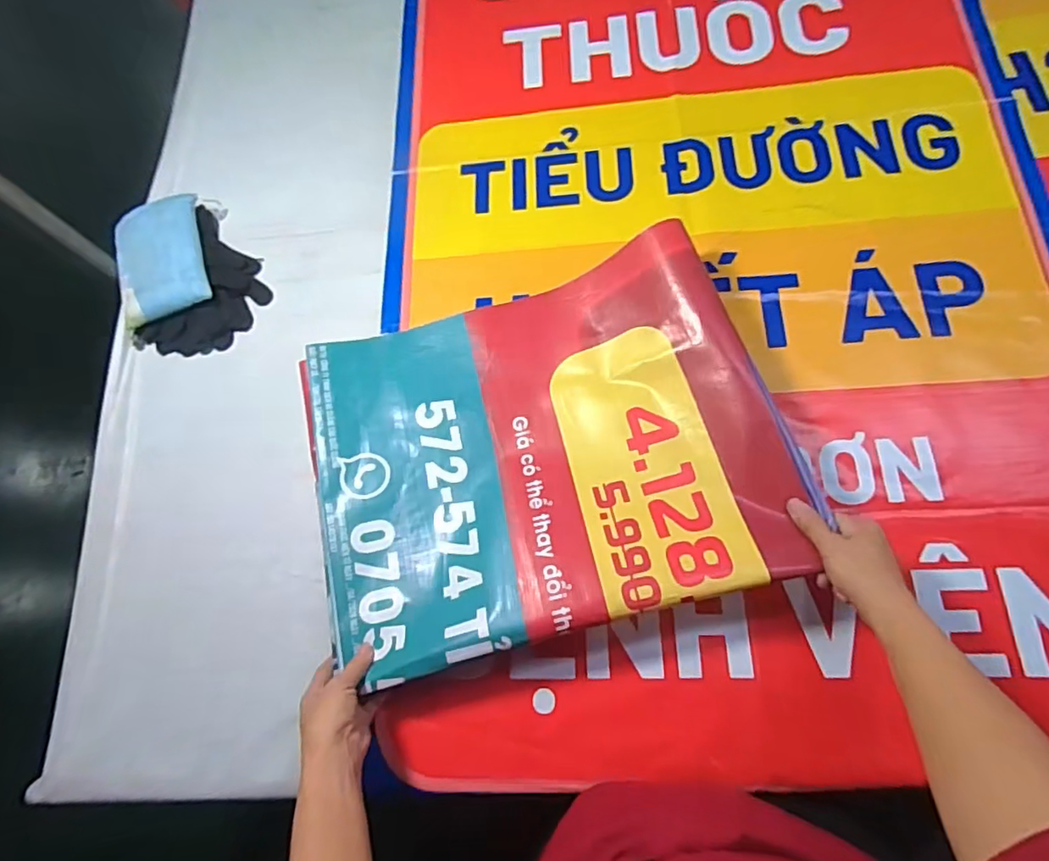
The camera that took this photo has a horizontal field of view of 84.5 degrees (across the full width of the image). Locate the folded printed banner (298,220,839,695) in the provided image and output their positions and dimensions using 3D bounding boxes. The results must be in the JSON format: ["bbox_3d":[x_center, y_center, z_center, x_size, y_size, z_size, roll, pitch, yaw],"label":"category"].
[{"bbox_3d":[0.006,0.015,0.608,0.470,0.042,0.386,-17,64,5],"label":"folded printed banner"}]

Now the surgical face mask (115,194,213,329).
[{"bbox_3d":[-0.463,-0.218,0.745,0.102,0.040,0.173,-16,66,-11],"label":"surgical face mask"}]

